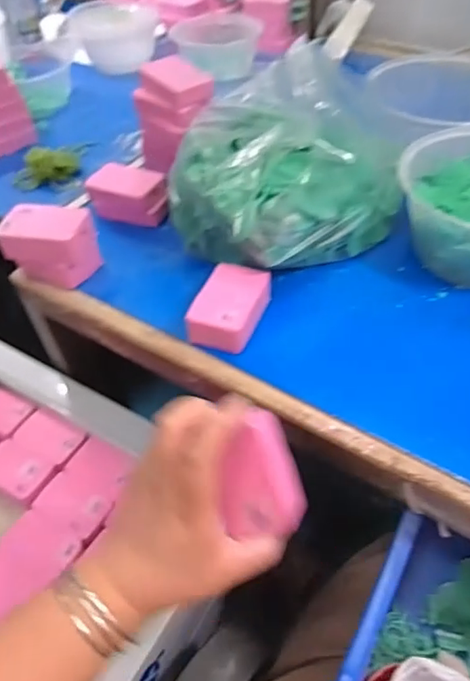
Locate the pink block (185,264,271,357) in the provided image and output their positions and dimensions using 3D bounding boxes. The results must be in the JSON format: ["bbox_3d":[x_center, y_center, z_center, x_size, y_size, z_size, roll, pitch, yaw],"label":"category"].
[{"bbox_3d":[-0.004,-0.023,0.421,0.051,0.029,0.077,12,49,13],"label":"pink block"}]

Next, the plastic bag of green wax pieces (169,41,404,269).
[{"bbox_3d":[0.045,-0.158,0.458,0.197,0.130,0.155,-26,51,-19],"label":"plastic bag of green wax pieces"}]

